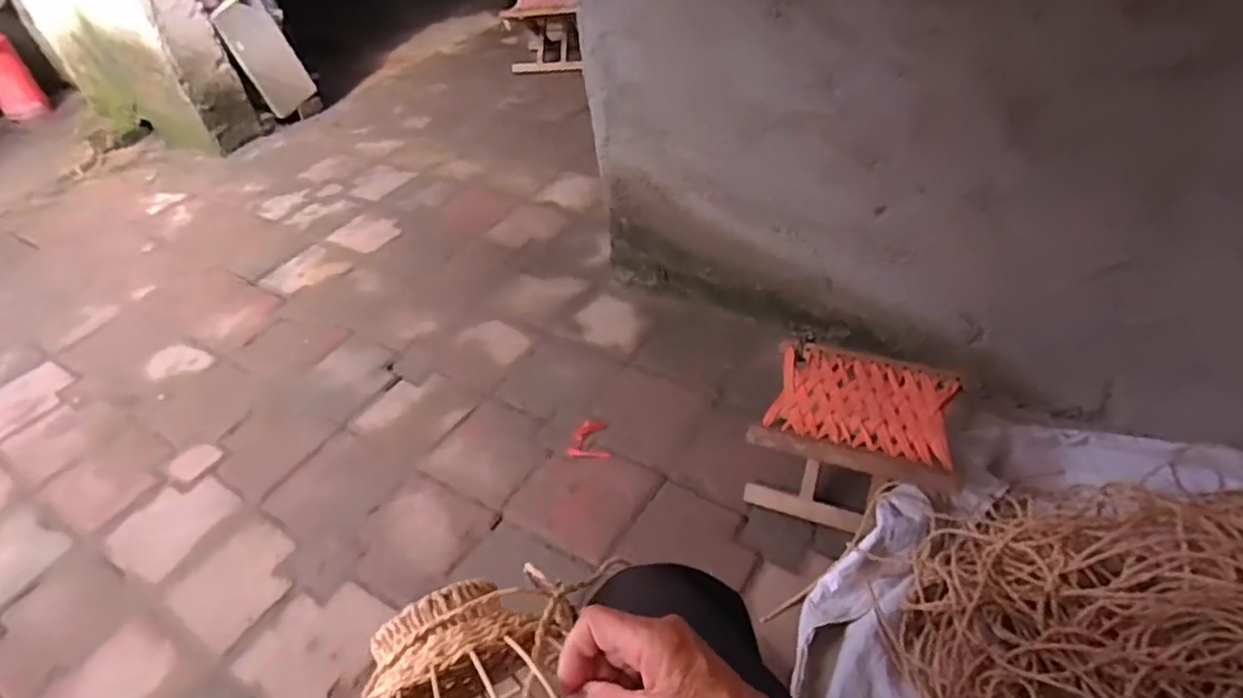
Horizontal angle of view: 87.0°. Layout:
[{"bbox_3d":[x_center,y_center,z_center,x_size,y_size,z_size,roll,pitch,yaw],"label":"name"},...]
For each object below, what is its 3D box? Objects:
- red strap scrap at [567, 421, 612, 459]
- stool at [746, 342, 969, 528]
[{"bbox_3d":[-0.052,0.167,1.206,0.079,0.013,0.085,6,44,12],"label":"red strap scrap"},{"bbox_3d":[0.361,0.149,1.053,0.288,0.194,0.227,7,44,15],"label":"stool"}]

